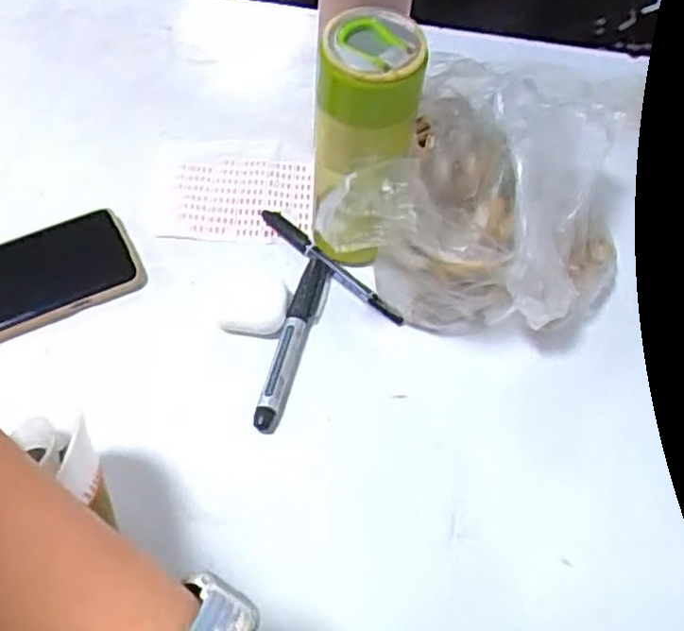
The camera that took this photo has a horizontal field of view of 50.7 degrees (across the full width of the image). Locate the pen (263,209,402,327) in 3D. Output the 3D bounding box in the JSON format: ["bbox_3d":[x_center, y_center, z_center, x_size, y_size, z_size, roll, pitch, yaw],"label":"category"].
[{"bbox_3d":[-0.010,-0.039,0.554,0.014,0.009,0.143,-40,69,-23],"label":"pen"}]

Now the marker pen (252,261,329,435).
[{"bbox_3d":[-0.034,0.017,0.515,0.021,0.014,0.140,14,59,5],"label":"marker pen"}]

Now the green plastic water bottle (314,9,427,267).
[{"bbox_3d":[0.010,-0.107,0.490,0.057,0.189,0.062,2,59,-3],"label":"green plastic water bottle"}]

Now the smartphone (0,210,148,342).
[{"bbox_3d":[-0.234,-0.026,0.531,0.164,0.012,0.079,-23,63,-16],"label":"smartphone"}]

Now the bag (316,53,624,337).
[{"bbox_3d":[0.121,-0.093,0.526,0.193,0.128,0.252,24,61,11],"label":"bag"}]

